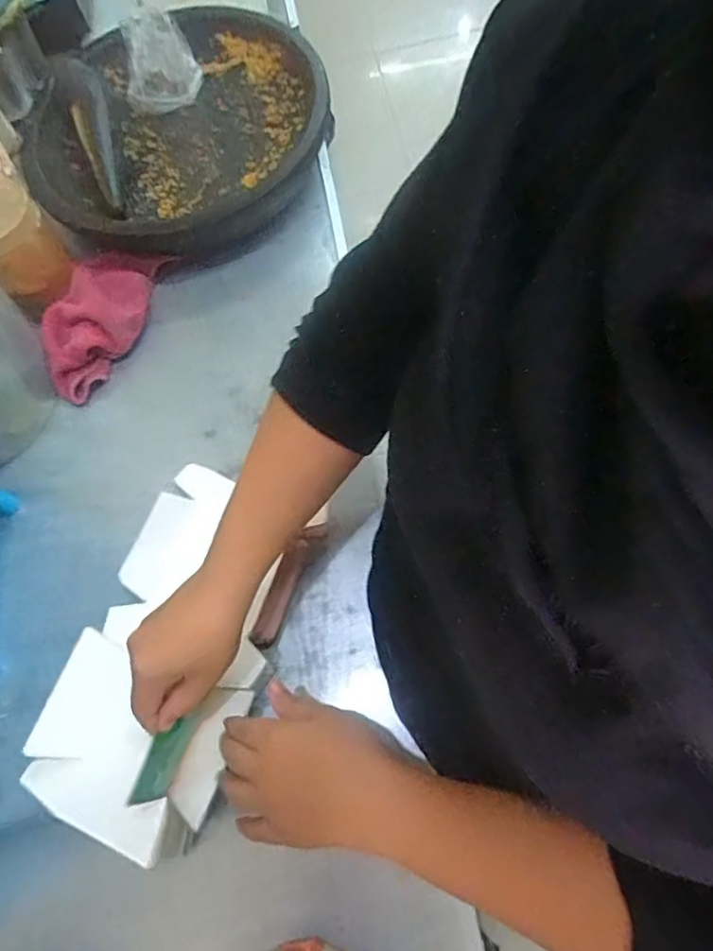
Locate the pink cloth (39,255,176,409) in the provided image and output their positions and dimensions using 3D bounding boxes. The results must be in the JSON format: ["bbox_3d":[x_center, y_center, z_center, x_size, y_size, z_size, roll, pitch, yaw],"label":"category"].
[{"bbox_3d":[-0.292,-0.180,0.674,0.086,0.043,0.198,23,72,13],"label":"pink cloth"}]

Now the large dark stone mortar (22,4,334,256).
[{"bbox_3d":[-0.221,-0.435,0.758,0.366,0.085,0.359,-19,68,-1],"label":"large dark stone mortar"}]

